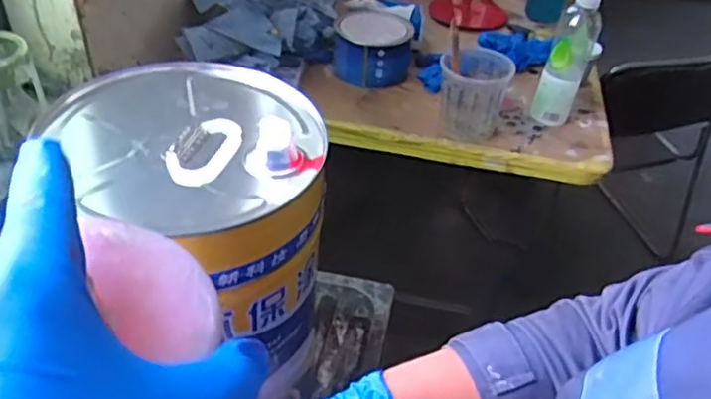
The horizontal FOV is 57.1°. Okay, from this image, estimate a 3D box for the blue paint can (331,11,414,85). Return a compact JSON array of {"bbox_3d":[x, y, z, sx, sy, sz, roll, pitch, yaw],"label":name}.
[{"bbox_3d":[0.030,-0.259,1.109,0.131,0.081,0.136,2,40,-2],"label":"blue paint can"}]

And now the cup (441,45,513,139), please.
[{"bbox_3d":[0.179,-0.164,1.001,0.101,0.103,0.121,6,40,3],"label":"cup"}]

